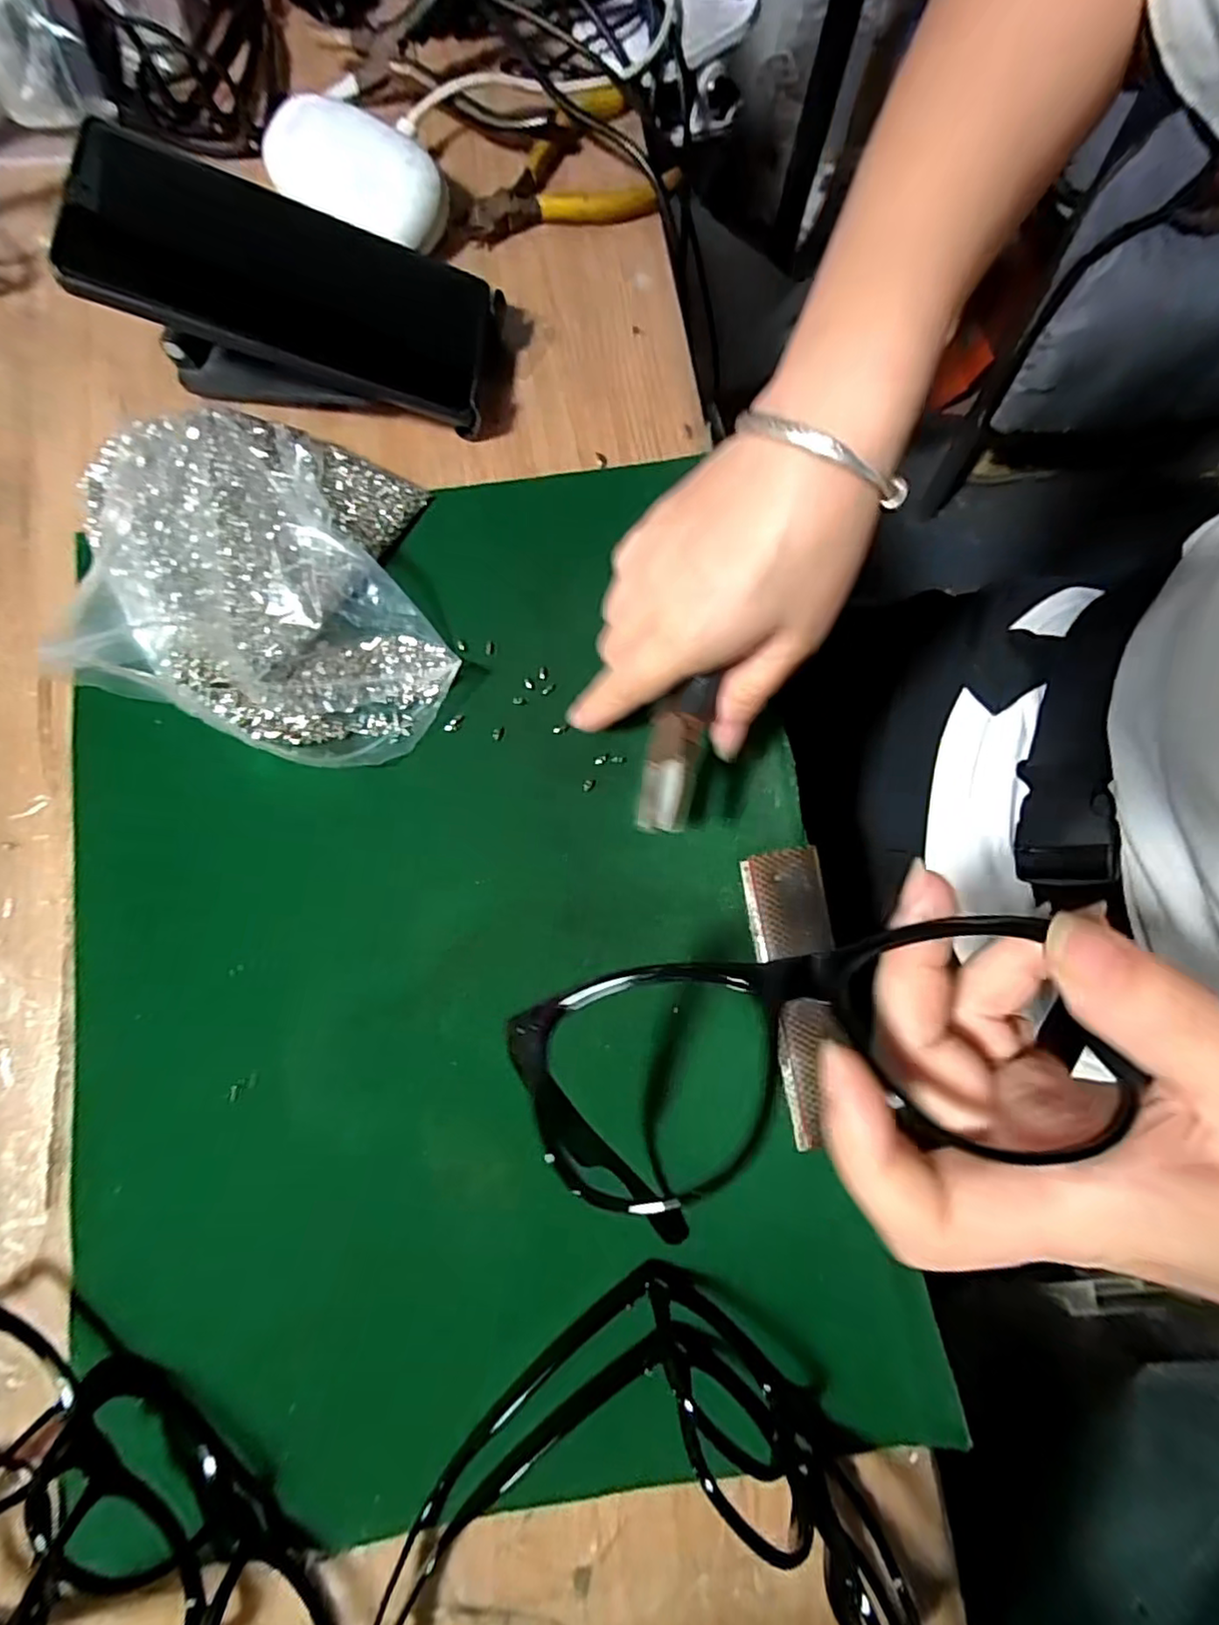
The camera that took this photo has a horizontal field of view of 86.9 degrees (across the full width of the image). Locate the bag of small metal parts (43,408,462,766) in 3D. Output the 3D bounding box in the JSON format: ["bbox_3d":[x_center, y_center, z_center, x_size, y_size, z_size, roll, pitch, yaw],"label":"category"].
[{"bbox_3d":[-0.145,-0.102,0.285,0.157,0.038,0.139,19,80,3],"label":"bag of small metal parts"}]

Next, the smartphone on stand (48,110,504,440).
[{"bbox_3d":[-0.135,-0.227,0.290,0.158,0.076,0.085,2,79,0],"label":"smartphone on stand"}]

